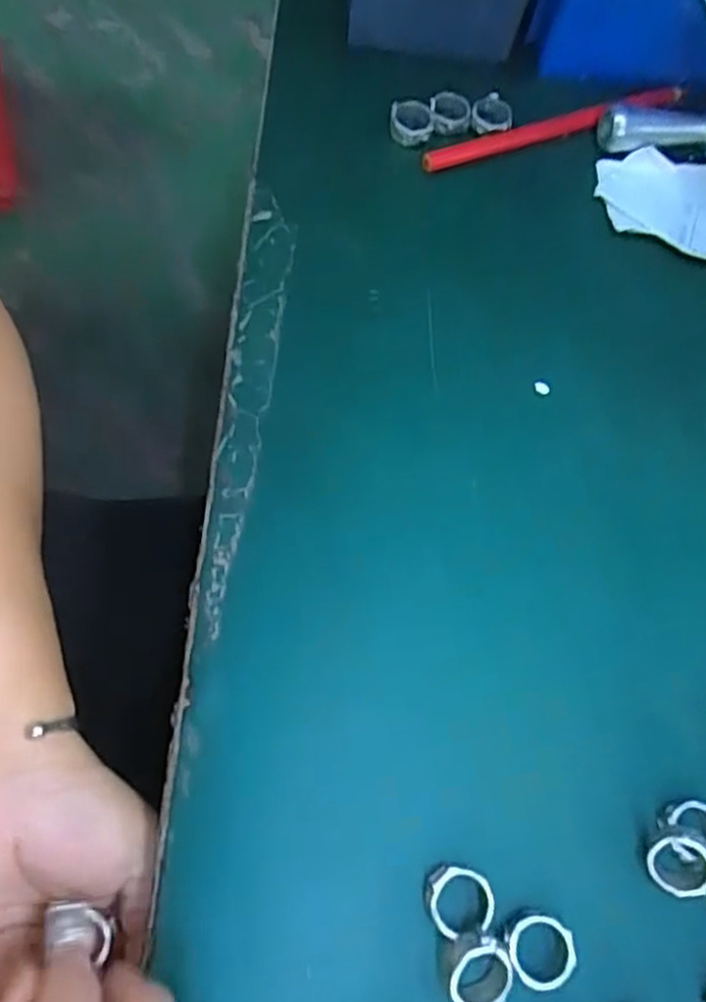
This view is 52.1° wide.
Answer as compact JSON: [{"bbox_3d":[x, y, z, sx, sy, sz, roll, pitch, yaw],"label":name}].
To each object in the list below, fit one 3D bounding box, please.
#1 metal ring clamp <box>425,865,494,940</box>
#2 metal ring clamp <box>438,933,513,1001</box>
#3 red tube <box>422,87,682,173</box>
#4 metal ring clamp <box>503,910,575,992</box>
[{"bbox_3d":[0.036,0.136,0.248,0.022,0.013,0.021,1,67,-3],"label":"metal ring clamp"},{"bbox_3d":[0.040,0.152,0.235,0.021,0.010,0.025,-35,94,-13],"label":"metal ring clamp"},{"bbox_3d":[0.108,-0.196,0.379,0.152,0.013,0.015,-19,70,-11],"label":"red tube"},{"bbox_3d":[0.063,0.151,0.243,0.024,0.009,0.022,1,67,-3],"label":"metal ring clamp"}]

